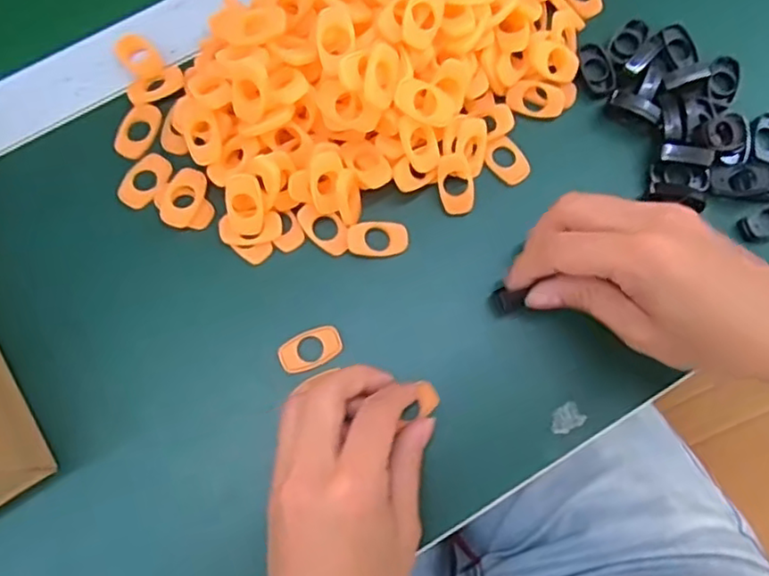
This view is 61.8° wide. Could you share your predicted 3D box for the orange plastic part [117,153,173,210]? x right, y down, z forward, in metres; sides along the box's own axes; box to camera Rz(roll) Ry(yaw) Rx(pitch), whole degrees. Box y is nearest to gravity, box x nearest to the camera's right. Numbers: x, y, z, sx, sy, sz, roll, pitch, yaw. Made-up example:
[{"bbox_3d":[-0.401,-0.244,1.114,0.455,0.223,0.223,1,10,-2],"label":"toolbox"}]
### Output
[{"bbox_3d":[-0.133,-0.060,0.355,0.023,0.004,0.033,35,78,7],"label":"orange plastic part"}]

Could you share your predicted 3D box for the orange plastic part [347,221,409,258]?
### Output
[{"bbox_3d":[-0.003,-0.027,0.349,0.033,0.007,0.019,-9,77,-3],"label":"orange plastic part"}]

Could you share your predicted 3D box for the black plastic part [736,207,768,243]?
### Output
[{"bbox_3d":[0.213,-0.036,0.355,0.033,0.004,0.017,-21,78,-6],"label":"black plastic part"}]

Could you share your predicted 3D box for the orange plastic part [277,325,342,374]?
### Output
[{"bbox_3d":[-0.039,0.032,0.336,0.033,0.004,0.019,-20,78,-6],"label":"orange plastic part"}]

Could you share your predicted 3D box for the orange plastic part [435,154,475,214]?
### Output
[{"bbox_3d":[0.039,-0.056,0.350,0.018,0.004,0.033,-13,106,4],"label":"orange plastic part"}]

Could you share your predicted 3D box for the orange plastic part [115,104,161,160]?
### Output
[{"bbox_3d":[-0.138,-0.088,0.362,0.022,0.004,0.033,25,77,5],"label":"orange plastic part"}]

